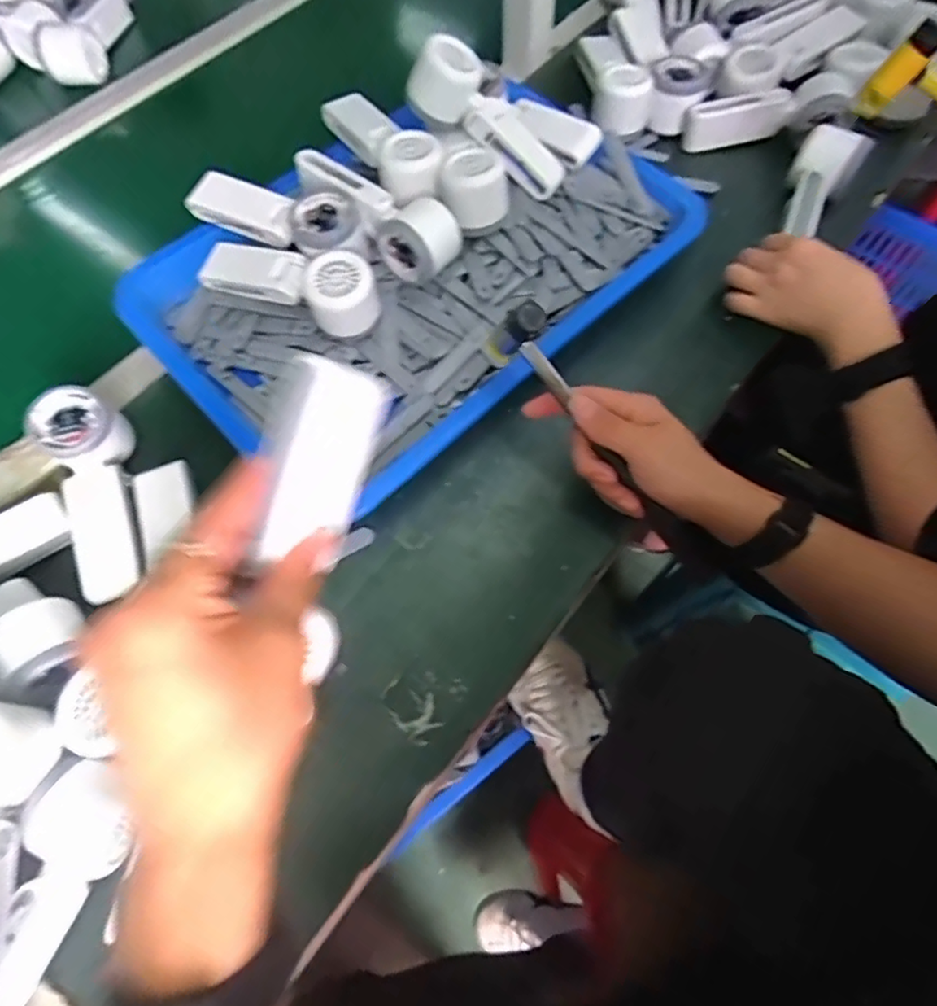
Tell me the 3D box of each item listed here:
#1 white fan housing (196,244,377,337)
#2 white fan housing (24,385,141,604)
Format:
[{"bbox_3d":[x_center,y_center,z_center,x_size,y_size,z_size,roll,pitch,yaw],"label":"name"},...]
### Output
[{"bbox_3d":[-0.154,-0.191,0.513,0.171,0.054,0.053,22,68,12],"label":"white fan housing"},{"bbox_3d":[-0.290,-0.007,0.461,0.051,0.047,0.167,-17,78,-6],"label":"white fan housing"}]

